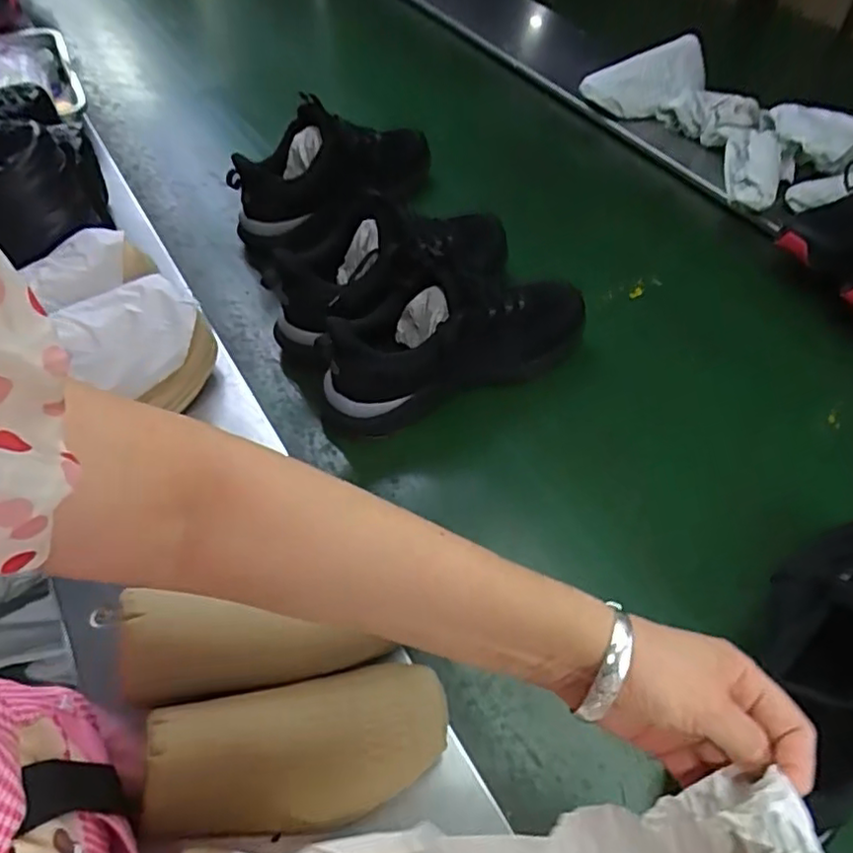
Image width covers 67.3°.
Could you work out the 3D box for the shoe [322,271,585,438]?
[{"bbox_3d":[0.033,-0.096,0.696,0.307,0.149,0.091,-19,54,-14],"label":"shoe"}]

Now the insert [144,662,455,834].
[{"bbox_3d":[-0.086,0.227,0.449,0.200,0.072,0.087,-3,51,-20],"label":"insert"}]

